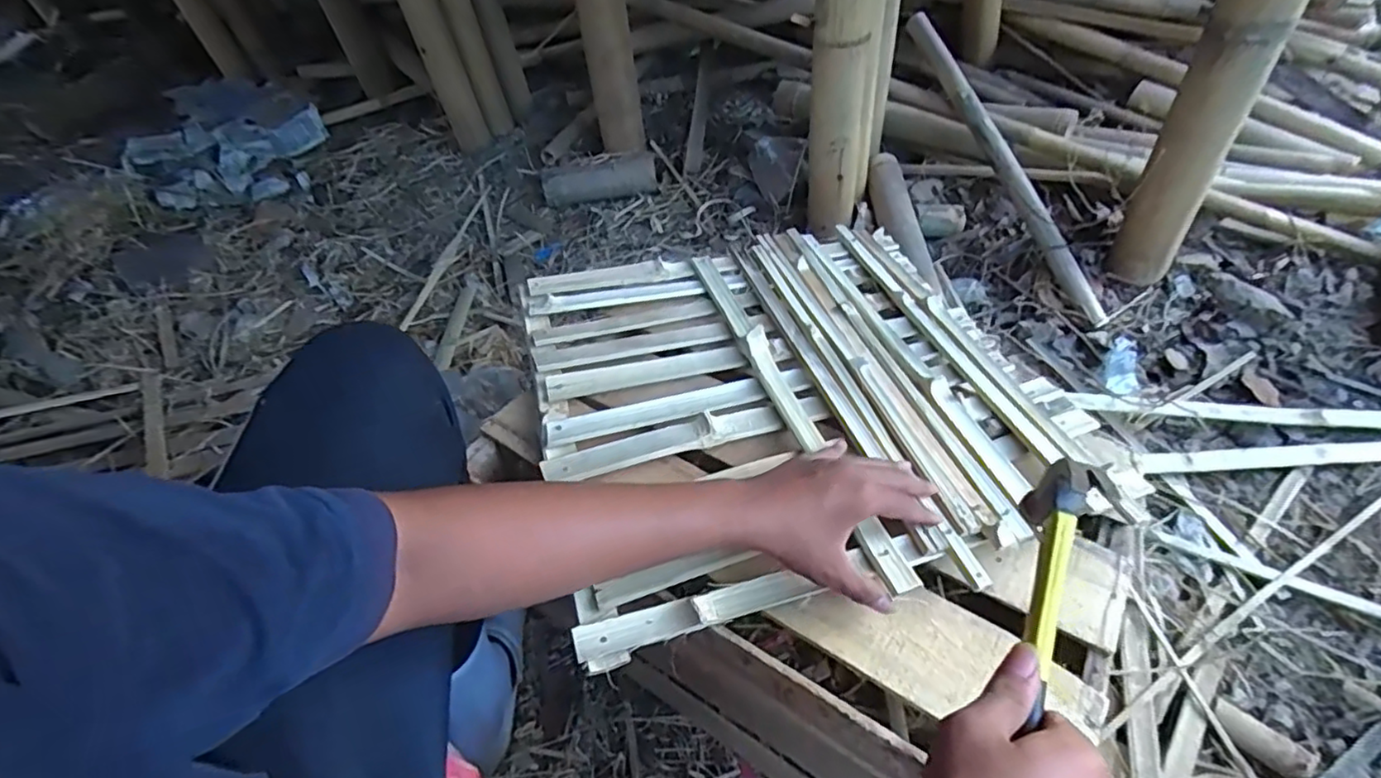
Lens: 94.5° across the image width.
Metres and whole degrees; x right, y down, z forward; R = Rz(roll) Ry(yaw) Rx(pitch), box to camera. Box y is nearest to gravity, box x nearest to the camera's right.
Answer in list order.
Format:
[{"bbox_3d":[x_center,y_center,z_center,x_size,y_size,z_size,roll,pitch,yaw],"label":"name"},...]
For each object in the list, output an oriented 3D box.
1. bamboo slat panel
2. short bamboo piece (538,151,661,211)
[{"bbox_3d":[0.095,-0.012,0.672,0.489,0.032,0.494,-13,45,-10],"label":"bamboo slat panel"},{"bbox_3d":[-0.207,-0.478,1.466,0.259,0.064,0.077,-12,52,-4],"label":"short bamboo piece"}]

